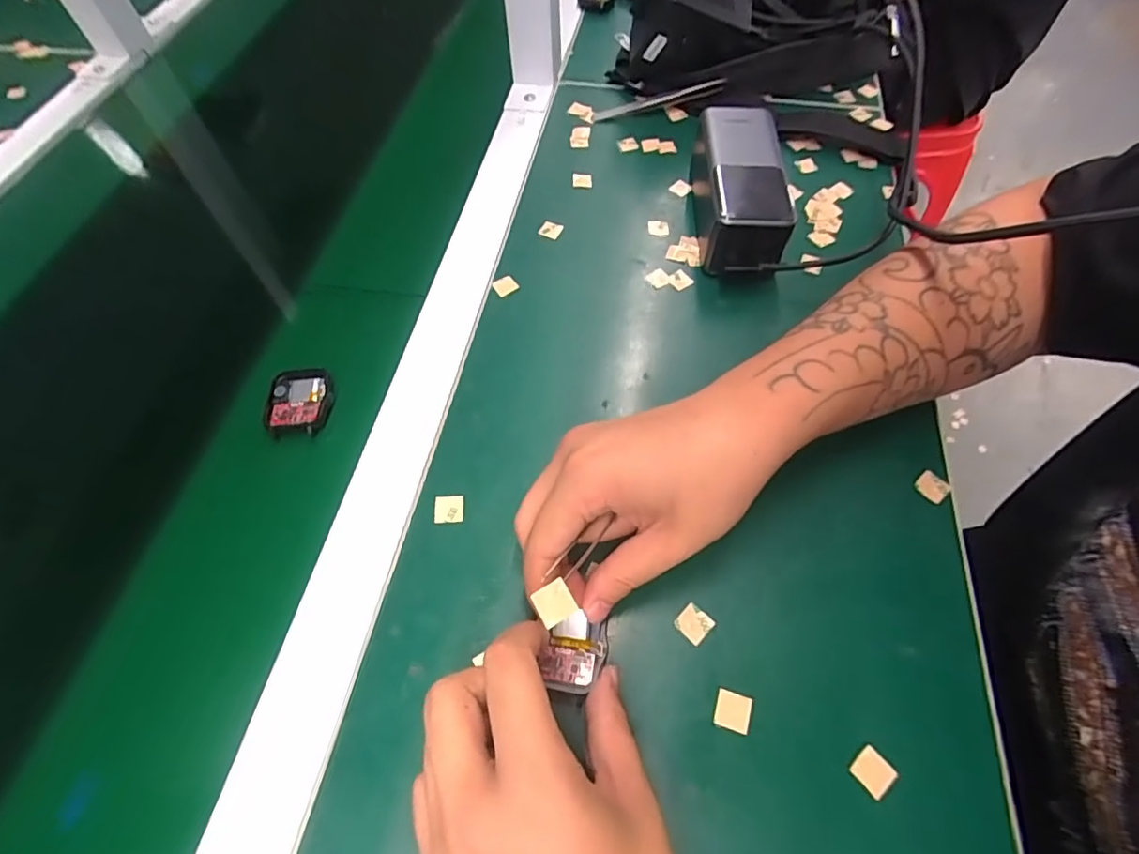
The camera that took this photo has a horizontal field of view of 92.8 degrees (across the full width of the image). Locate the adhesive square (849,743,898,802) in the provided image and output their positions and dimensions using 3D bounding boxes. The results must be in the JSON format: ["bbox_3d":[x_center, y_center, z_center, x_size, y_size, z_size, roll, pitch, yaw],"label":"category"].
[{"bbox_3d":[0.135,0.152,0.240,0.016,0.004,0.016,-37,65,-19],"label":"adhesive square"}]

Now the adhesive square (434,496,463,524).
[{"bbox_3d":[-0.067,0.046,0.304,0.016,0.004,0.017,-1,61,-10],"label":"adhesive square"}]

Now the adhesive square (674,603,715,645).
[{"bbox_3d":[0.062,0.098,0.271,0.015,0.004,0.016,40,68,21],"label":"adhesive square"}]

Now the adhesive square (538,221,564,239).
[{"bbox_3d":[-0.014,-0.153,0.418,0.016,0.005,0.015,20,62,12],"label":"adhesive square"}]

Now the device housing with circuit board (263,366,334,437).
[{"bbox_3d":[-0.169,-0.018,0.340,0.039,0.007,0.047,3,60,2],"label":"device housing with circuit board"}]

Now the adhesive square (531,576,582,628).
[{"bbox_3d":[-0.007,0.072,0.223,0.014,0.004,0.016,-32,63,-5],"label":"adhesive square"}]

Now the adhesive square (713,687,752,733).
[{"bbox_3d":[0.076,0.131,0.252,0.015,0.004,0.016,14,61,9],"label":"adhesive square"}]

